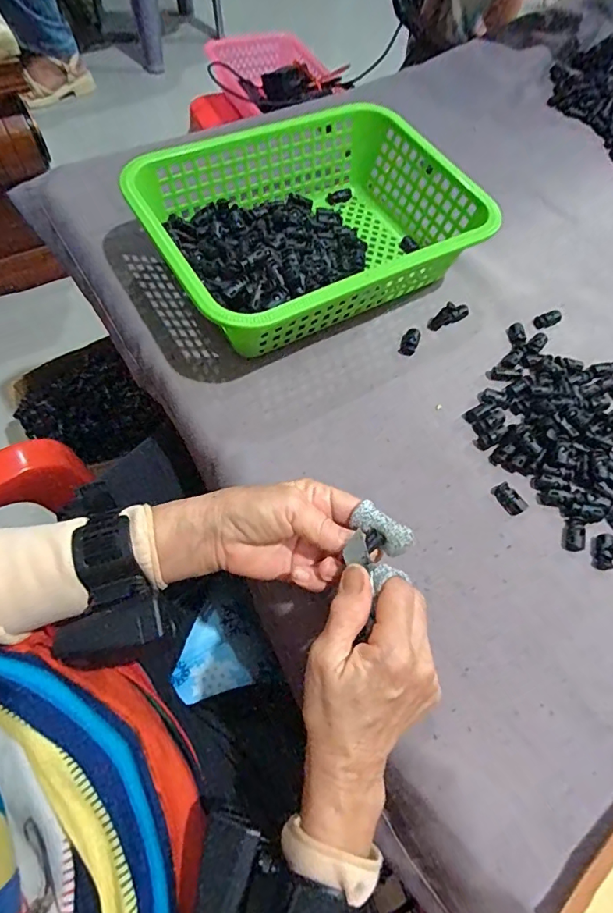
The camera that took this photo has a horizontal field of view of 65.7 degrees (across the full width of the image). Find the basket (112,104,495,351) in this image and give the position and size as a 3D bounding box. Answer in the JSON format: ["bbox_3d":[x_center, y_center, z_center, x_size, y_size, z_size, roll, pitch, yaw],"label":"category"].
[{"bbox_3d":[0.007,-0.216,0.462,0.296,0.090,0.217,-27,67,-17],"label":"basket"}]

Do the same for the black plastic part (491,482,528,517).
[{"bbox_3d":[0.168,0.035,0.392,0.016,0.008,0.028,-32,68,-19],"label":"black plastic part"}]

